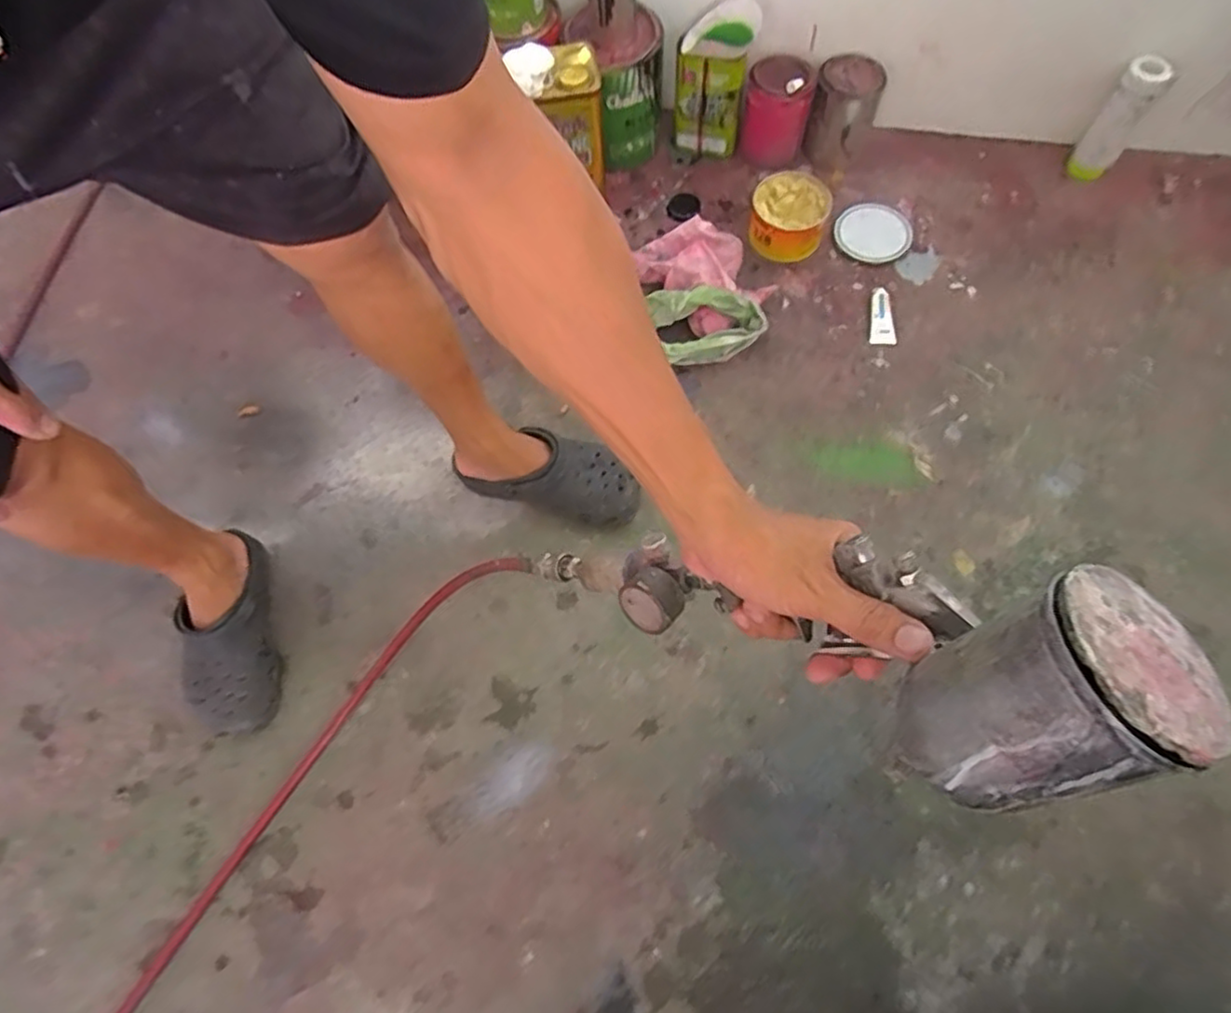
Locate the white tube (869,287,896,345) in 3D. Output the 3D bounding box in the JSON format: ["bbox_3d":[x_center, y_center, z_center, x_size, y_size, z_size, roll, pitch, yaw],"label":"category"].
[{"bbox_3d":[0.421,-0.300,1.073,0.038,0.024,0.104,5,68,3],"label":"white tube"}]

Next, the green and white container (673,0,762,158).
[{"bbox_3d":[0.161,-0.710,1.142,0.122,0.239,0.079,28,51,12],"label":"green and white container"}]

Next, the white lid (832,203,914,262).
[{"bbox_3d":[0.431,-0.458,1.142,0.121,0.018,0.120,0,68,1],"label":"white lid"}]

